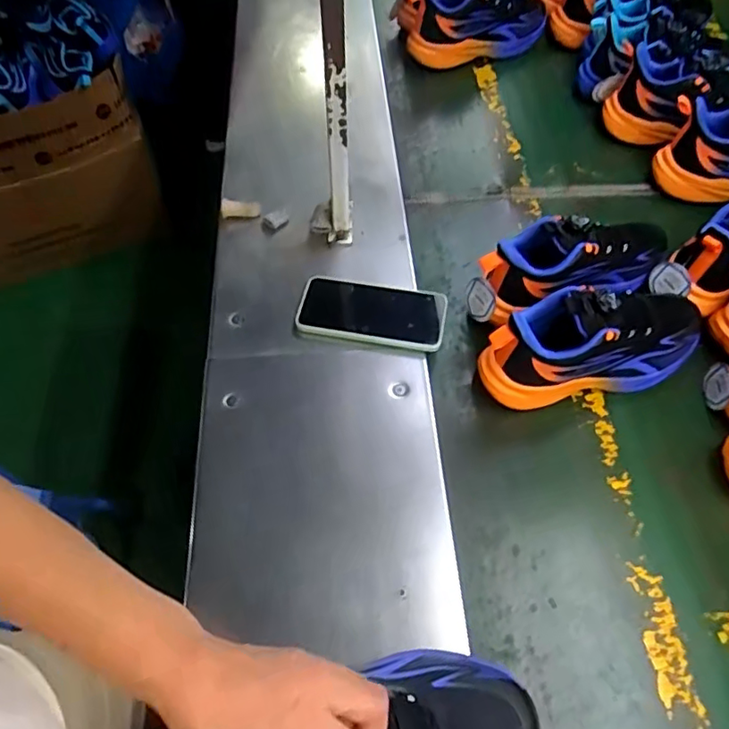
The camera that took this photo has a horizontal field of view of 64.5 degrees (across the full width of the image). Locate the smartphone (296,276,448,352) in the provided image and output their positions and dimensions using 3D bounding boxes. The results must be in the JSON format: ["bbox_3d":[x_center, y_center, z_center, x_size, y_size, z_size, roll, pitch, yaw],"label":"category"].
[{"bbox_3d":[0.008,-0.059,0.648,0.161,0.012,0.079,6,61,9],"label":"smartphone"}]

